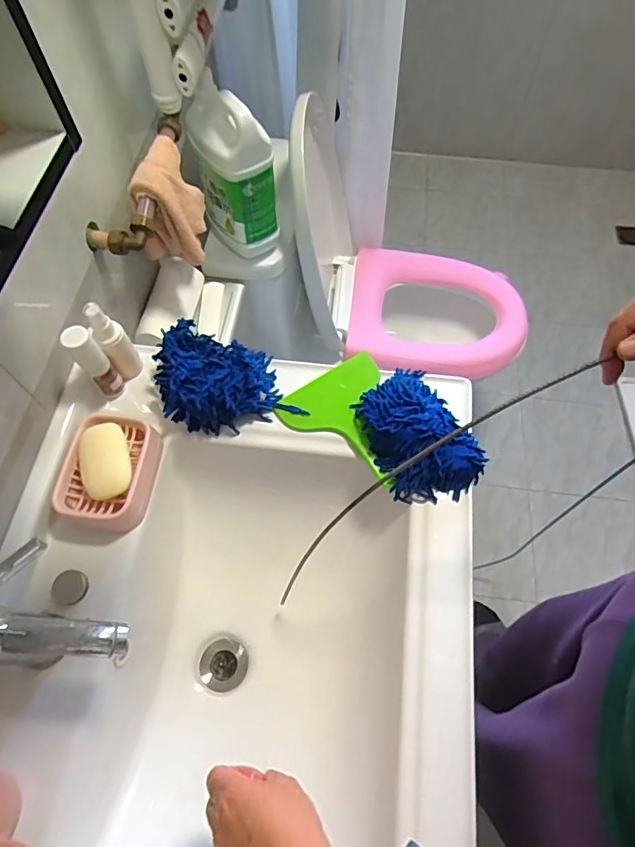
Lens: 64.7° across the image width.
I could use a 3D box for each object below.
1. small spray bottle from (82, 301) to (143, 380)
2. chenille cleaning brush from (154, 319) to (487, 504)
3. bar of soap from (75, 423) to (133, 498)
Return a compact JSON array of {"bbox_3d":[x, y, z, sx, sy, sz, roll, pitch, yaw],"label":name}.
[{"bbox_3d":[-0.235,-0.095,0.580,0.030,0.114,0.025,-26,65,-13],"label":"small spray bottle"},{"bbox_3d":[0.003,-0.033,0.585,0.394,0.054,0.160,17,64,9],"label":"chenille cleaning brush"},{"bbox_3d":[-0.234,0.041,0.548,0.052,0.018,0.084,-18,64,-9],"label":"bar of soap"}]

